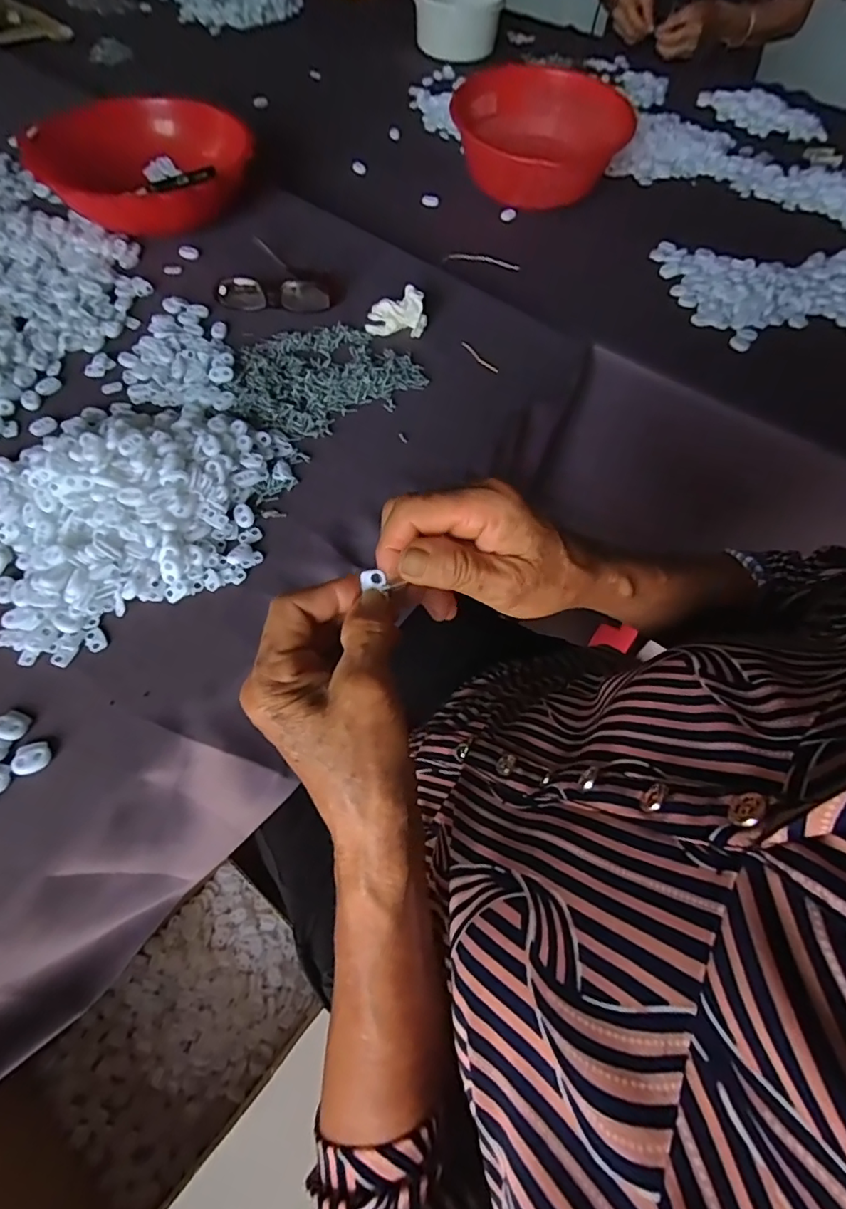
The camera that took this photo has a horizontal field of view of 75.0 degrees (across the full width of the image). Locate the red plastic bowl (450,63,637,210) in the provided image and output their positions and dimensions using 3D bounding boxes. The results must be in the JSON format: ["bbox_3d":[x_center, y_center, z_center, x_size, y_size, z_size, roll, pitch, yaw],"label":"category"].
[{"bbox_3d":[0.161,-0.627,0.752,0.220,0.104,0.220,7,60,-1],"label":"red plastic bowl"}]

